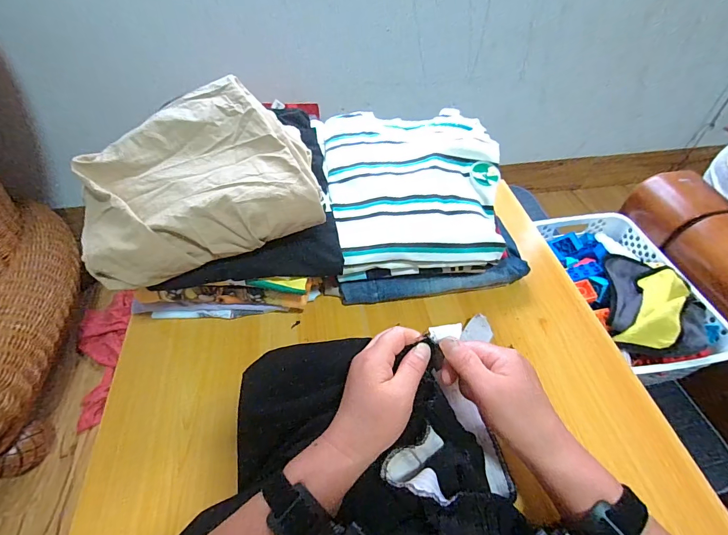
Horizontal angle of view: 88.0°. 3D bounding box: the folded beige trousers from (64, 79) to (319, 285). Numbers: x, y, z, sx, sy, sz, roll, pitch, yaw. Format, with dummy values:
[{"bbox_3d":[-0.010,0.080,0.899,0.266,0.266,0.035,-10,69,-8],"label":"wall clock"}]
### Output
[{"bbox_3d":[-0.184,-0.103,0.409,0.242,0.082,0.212,-13,51,-11],"label":"folded beige trousers"}]

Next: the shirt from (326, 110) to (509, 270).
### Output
[{"bbox_3d":[0.061,-0.115,0.500,0.225,0.070,0.252,-1,50,-1],"label":"shirt"}]

